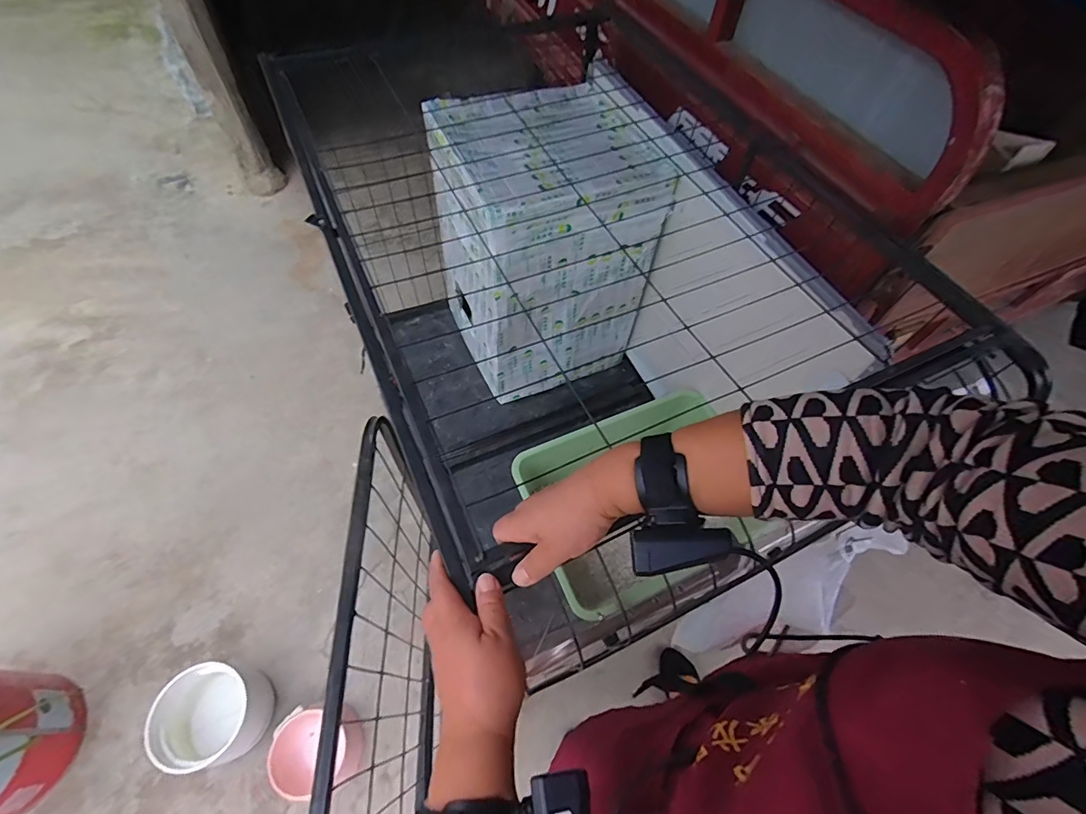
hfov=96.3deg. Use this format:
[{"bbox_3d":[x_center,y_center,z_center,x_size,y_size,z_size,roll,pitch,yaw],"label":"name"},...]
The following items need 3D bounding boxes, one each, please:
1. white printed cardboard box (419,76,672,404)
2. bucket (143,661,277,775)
[{"bbox_3d":[-0.009,-0.403,1.225,0.445,0.592,0.452,-14,65,-17],"label":"white printed cardboard box"},{"bbox_3d":[-0.701,0.658,1.041,0.200,0.142,0.190,1,61,-9],"label":"bucket"}]

